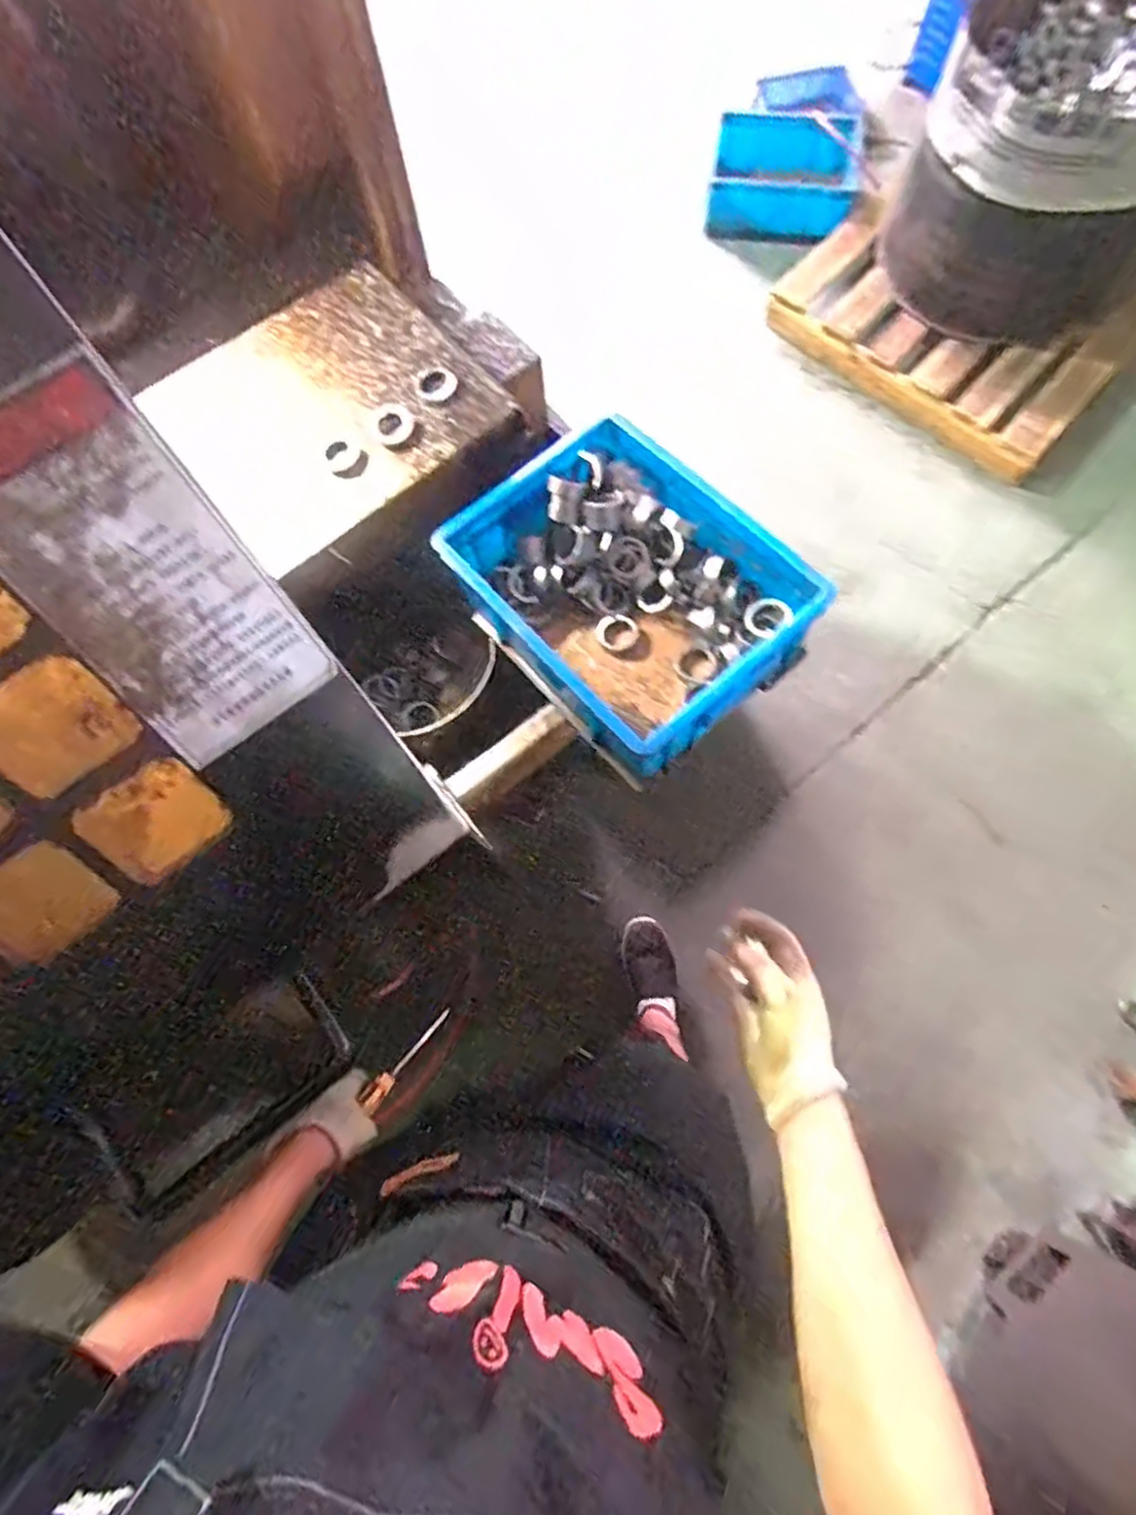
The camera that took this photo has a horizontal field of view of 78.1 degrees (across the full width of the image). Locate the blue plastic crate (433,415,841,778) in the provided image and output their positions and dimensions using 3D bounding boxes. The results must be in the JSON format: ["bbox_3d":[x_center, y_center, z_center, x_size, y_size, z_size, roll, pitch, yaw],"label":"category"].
[{"bbox_3d":[0.062,-0.181,0.774,0.258,0.129,0.346,-40,76,-10],"label":"blue plastic crate"}]

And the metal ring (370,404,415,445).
[{"bbox_3d":[-0.198,-0.376,0.789,0.048,0.009,0.047,-1,73,2],"label":"metal ring"}]

